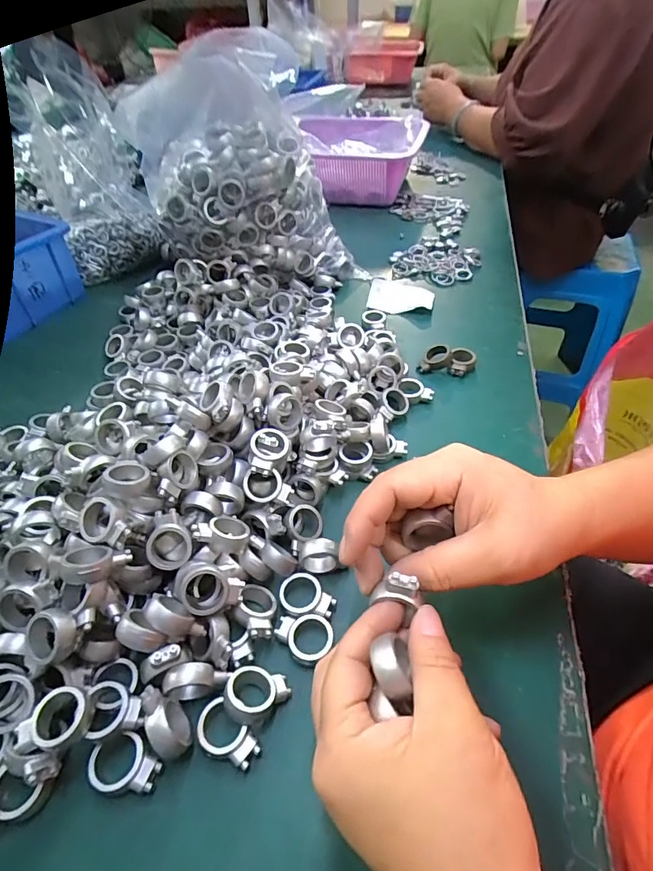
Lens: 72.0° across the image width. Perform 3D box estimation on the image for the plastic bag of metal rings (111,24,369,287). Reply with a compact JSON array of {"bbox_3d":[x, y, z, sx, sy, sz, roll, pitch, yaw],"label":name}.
[{"bbox_3d":[-0.086,-0.278,0.490,0.197,0.216,0.154,-26,51,-21],"label":"plastic bag of metal rings"}]

